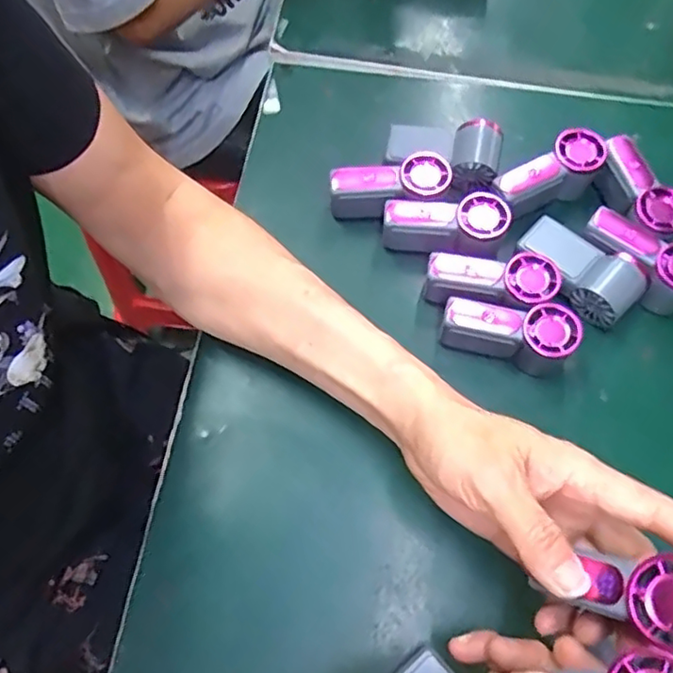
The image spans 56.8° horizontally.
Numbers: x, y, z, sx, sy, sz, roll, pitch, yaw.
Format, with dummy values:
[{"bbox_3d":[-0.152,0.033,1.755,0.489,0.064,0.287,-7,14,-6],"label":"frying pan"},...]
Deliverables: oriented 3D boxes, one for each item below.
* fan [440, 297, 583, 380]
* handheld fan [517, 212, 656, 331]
[{"bbox_3d":[0.123,-0.003,0.452,0.089,0.047,0.035,17,68,7],"label":"fan"},{"bbox_3d":[0.185,-0.051,0.473,0.093,0.038,0.057,38,72,15],"label":"handheld fan"}]

